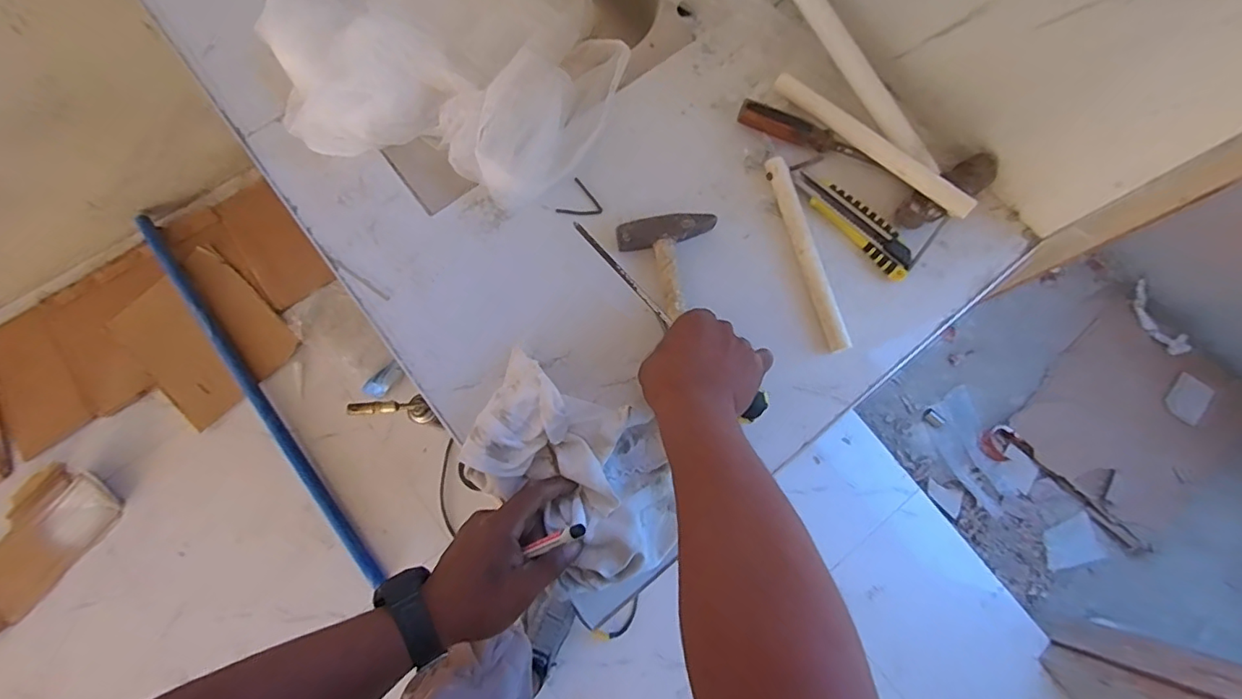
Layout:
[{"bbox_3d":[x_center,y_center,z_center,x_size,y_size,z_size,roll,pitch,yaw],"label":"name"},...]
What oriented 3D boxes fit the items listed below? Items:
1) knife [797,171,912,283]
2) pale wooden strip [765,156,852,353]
[{"bbox_3d":[0.242,-0.131,0.562,0.142,0.011,0.040,44,79,8],"label":"knife"},{"bbox_3d":[0.186,-0.099,0.552,0.025,0.013,0.208,-16,76,-3],"label":"pale wooden strip"}]

